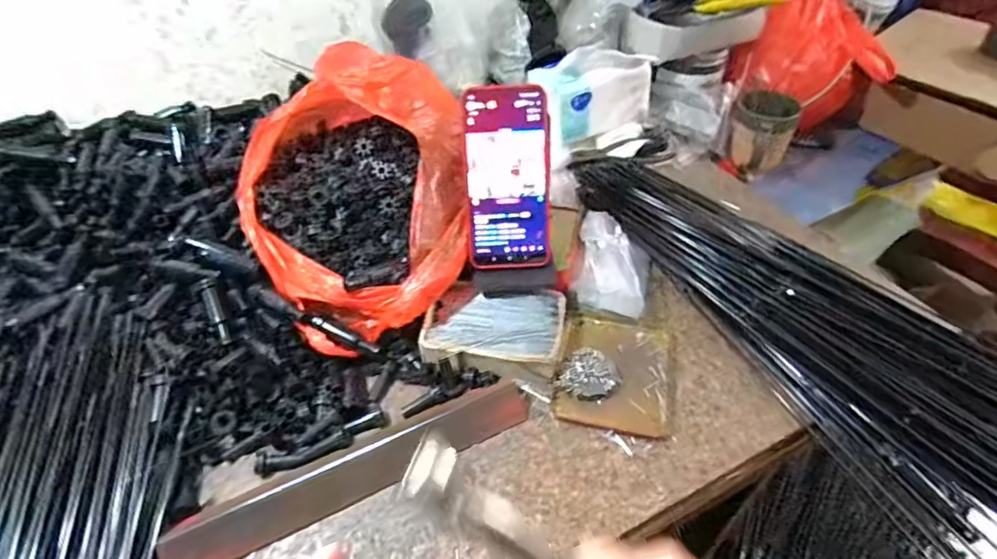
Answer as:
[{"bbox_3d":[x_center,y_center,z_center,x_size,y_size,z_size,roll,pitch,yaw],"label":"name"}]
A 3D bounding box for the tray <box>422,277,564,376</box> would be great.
[{"bbox_3d":[-0.003,0.046,0.485,0.129,0.031,0.078,2,47,4],"label":"tray"}]

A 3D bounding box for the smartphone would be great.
[{"bbox_3d":[0.010,-0.092,0.477,0.080,0.164,0.012,-4,15,-2],"label":"smartphone"}]

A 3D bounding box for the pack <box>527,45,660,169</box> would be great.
[{"bbox_3d":[0.130,-0.248,0.690,0.153,0.128,0.069,-19,33,-12],"label":"pack"}]

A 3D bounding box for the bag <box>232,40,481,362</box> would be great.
[{"bbox_3d":[-0.140,-0.098,0.506,0.219,0.151,0.277,-24,50,-20],"label":"bag"}]

